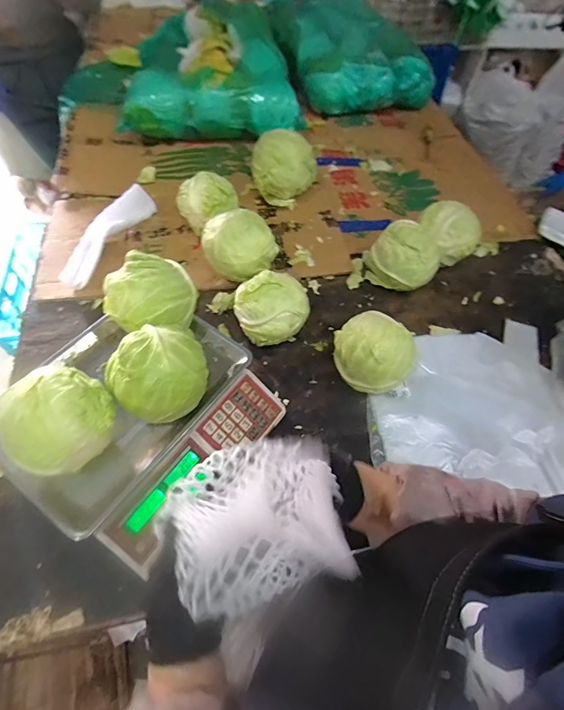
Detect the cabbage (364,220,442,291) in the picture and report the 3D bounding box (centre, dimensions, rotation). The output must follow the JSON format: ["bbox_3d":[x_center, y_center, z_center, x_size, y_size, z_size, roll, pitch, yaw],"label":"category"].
[{"bbox_3d":[0.258,-0.210,0.850,0.153,0.134,0.122,16,57,6],"label":"cabbage"}]

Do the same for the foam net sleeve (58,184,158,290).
[{"bbox_3d":[-0.392,-0.267,0.857,0.085,0.072,0.290,18,57,8],"label":"foam net sleeve"}]

